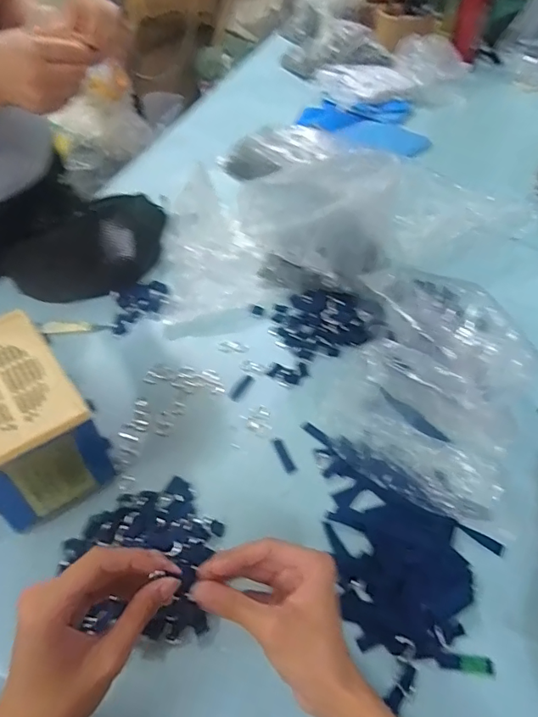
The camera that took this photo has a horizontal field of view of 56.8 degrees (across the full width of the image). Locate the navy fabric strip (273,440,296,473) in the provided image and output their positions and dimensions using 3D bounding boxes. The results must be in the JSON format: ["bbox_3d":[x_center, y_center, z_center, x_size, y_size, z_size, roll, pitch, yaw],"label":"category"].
[{"bbox_3d":[0.017,0.110,0.564,0.011,0.004,0.045,-18,53,-15],"label":"navy fabric strip"}]

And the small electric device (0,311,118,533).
[{"bbox_3d":[-0.256,0.059,0.519,0.114,0.118,0.182,-30,54,-23],"label":"small electric device"}]

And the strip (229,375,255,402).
[{"bbox_3d":[-0.034,0.037,0.631,0.017,0.004,0.045,24,53,21],"label":"strip"}]

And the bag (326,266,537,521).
[{"bbox_3d":[0.169,0.021,0.551,0.203,0.114,0.275,20,52,18],"label":"bag"}]

